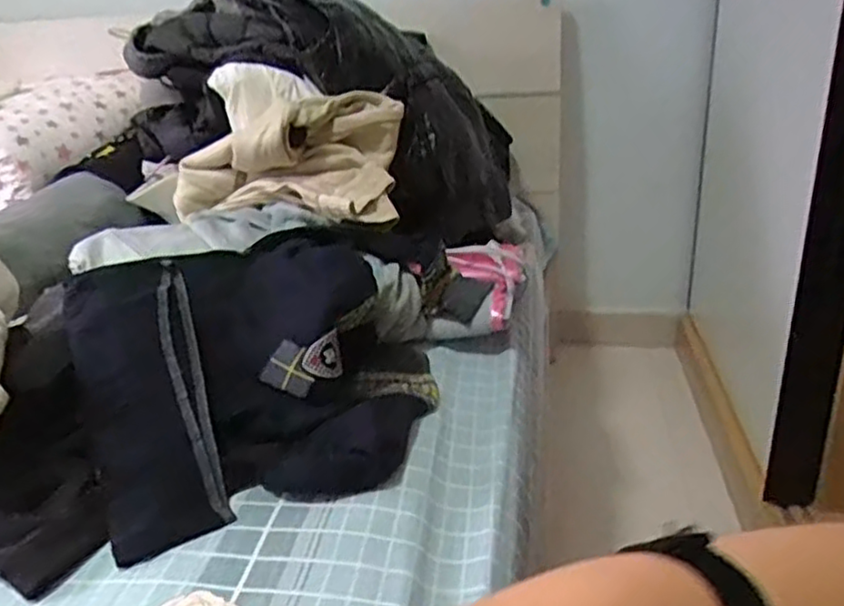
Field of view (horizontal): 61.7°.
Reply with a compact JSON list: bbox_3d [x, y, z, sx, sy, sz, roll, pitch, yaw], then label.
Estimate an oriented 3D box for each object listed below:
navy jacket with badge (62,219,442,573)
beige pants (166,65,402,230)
[{"bbox_3d":[-0.177,0.060,0.817,0.396,0.172,0.325,-14,25,-24],"label":"navy jacket with badge"},{"bbox_3d":[-0.205,-0.243,1.086,0.324,0.193,0.218,1,23,8],"label":"beige pants"}]

